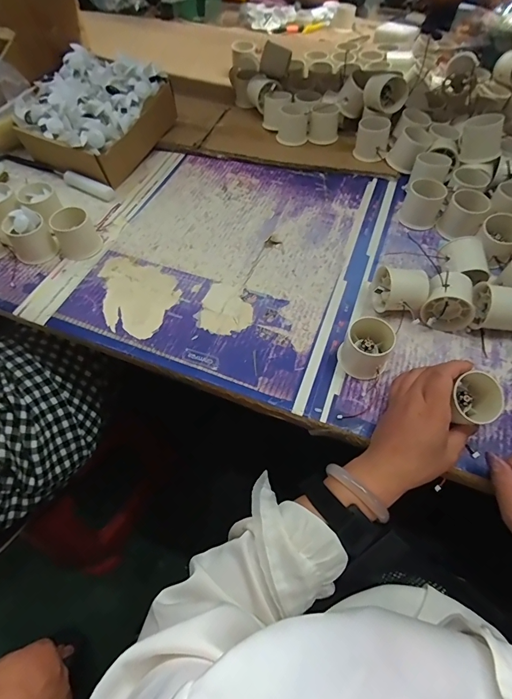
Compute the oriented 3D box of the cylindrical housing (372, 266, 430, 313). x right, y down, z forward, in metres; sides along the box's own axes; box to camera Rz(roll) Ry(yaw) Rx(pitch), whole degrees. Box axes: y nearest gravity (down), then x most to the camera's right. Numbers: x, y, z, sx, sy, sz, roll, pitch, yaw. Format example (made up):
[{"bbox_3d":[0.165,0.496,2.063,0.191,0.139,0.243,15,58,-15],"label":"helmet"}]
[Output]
[{"bbox_3d":[0.178,-0.073,0.464,0.063,0.051,0.050,17,59,10],"label":"cylindrical housing"}]

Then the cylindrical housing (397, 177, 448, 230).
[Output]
[{"bbox_3d":[0.244,-0.214,0.547,0.055,0.053,0.053,0,57,-1],"label":"cylindrical housing"}]

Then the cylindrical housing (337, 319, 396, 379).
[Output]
[{"bbox_3d":[0.125,-0.002,0.423,0.053,0.047,0.051,0,57,-1],"label":"cylindrical housing"}]

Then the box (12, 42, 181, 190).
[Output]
[{"bbox_3d":[-0.271,-0.400,0.627,0.188,0.106,0.213,24,60,14],"label":"box"}]

